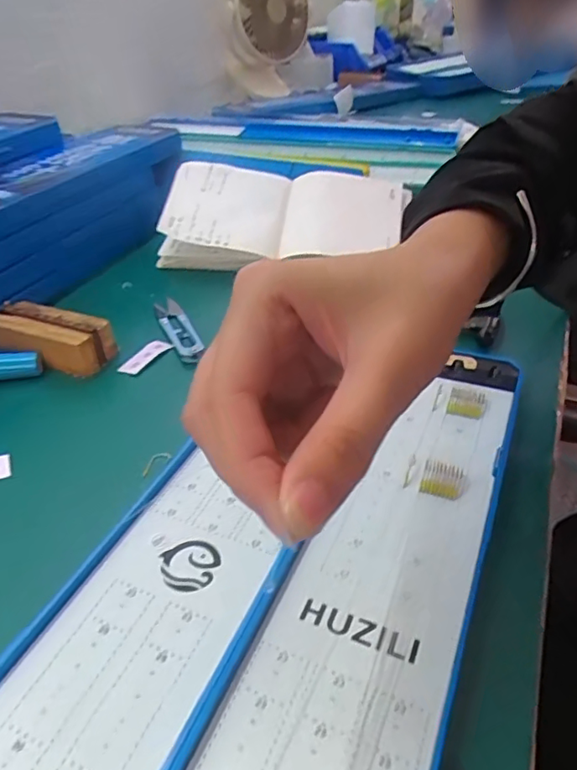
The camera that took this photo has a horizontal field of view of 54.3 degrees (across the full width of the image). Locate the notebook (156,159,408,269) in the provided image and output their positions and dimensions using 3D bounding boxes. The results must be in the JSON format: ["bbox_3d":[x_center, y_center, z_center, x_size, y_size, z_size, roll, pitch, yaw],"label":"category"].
[{"bbox_3d":[-0.001,-0.171,0.568,0.238,0.046,0.130,6,58,1],"label":"notebook"}]

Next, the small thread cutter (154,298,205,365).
[{"bbox_3d":[-0.092,-0.048,0.470,0.024,0.012,0.107,-16,38,-19],"label":"small thread cutter"}]

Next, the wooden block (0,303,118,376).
[{"bbox_3d":[-0.185,-0.036,0.435,0.095,0.032,0.041,11,37,18],"label":"wooden block"}]

